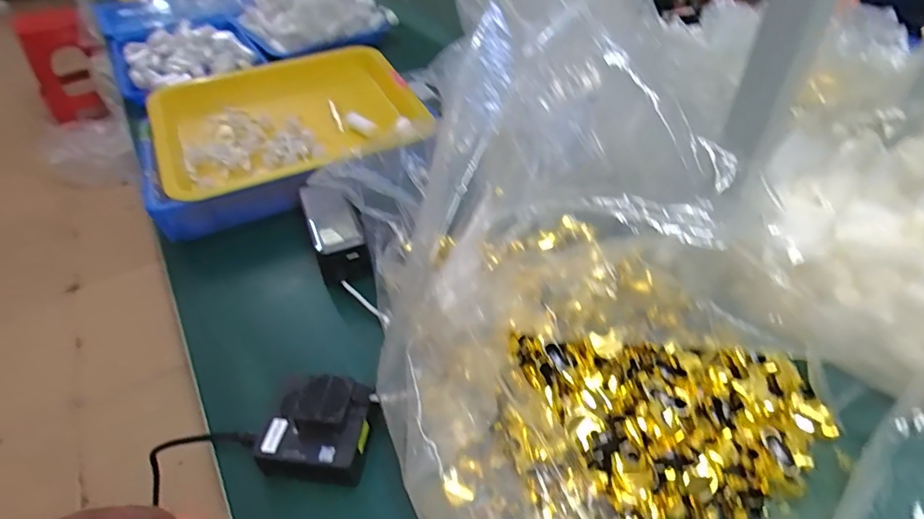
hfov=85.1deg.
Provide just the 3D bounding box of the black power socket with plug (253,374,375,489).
[{"bbox_3d":[-0.110,0.131,0.390,0.078,0.047,0.066,5,43,8],"label":"black power socket with plug"}]

